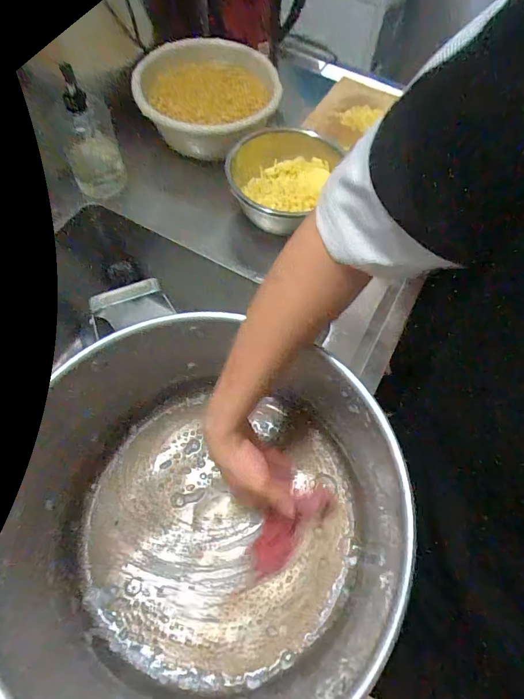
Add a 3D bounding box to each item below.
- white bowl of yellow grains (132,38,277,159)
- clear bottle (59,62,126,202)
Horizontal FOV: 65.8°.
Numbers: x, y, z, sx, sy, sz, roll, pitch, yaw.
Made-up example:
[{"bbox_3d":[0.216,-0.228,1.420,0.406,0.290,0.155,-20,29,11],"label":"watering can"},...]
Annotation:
[{"bbox_3d":[-0.101,-0.474,0.780,0.265,0.100,0.238,5,63,-1],"label":"white bowl of yellow grains"},{"bbox_3d":[-0.290,-0.346,0.692,0.091,0.168,0.084,-16,65,-11],"label":"clear bottle"}]

